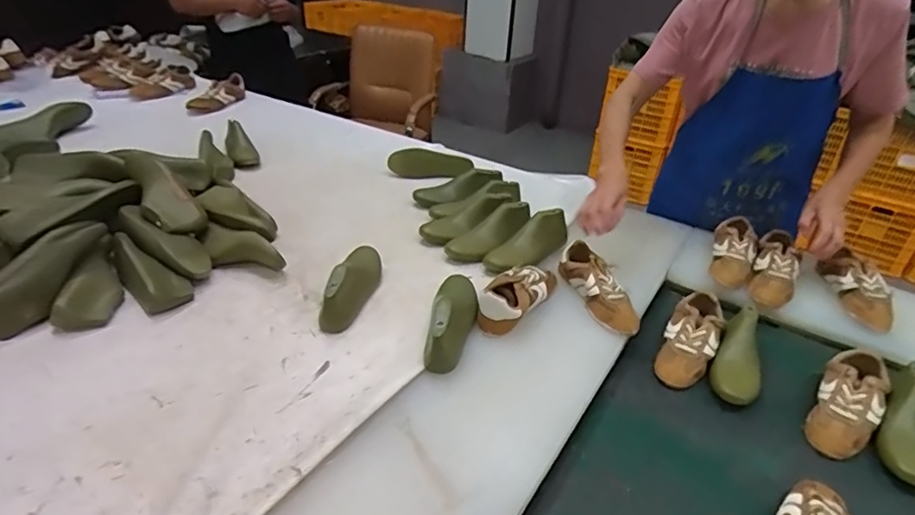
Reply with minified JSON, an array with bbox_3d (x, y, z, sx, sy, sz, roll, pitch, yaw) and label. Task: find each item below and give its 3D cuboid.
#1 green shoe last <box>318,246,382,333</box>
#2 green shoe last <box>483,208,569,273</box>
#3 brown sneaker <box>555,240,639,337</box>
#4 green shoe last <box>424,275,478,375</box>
[{"bbox_3d":[-0.180,0.031,0.956,0.067,0.076,0.235,7,32,4],"label":"green shoe last"},{"bbox_3d":[0.149,-0.033,1.098,0.088,0.083,0.202,29,40,33],"label":"green shoe last"},{"bbox_3d":[0.260,0.049,0.990,0.068,0.069,0.205,-6,34,-17],"label":"brown sneaker"},{"bbox_3d":[-0.007,0.085,0.882,0.075,0.080,0.232,7,32,4],"label":"green shoe last"}]

